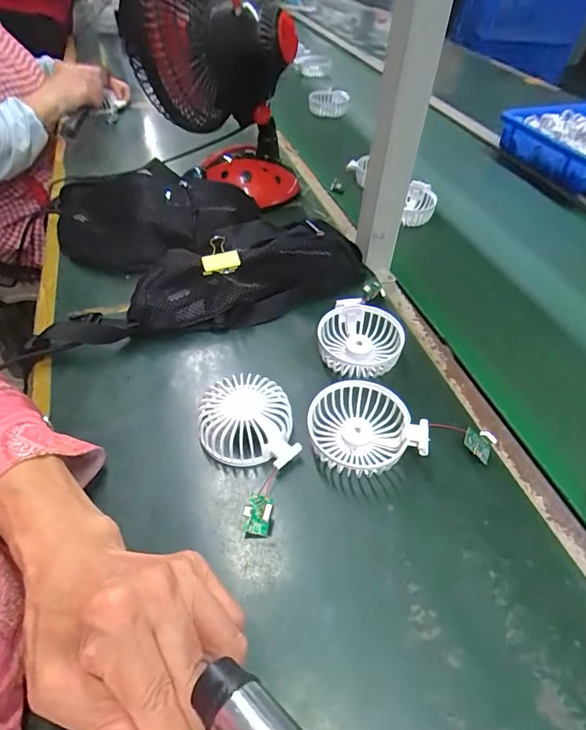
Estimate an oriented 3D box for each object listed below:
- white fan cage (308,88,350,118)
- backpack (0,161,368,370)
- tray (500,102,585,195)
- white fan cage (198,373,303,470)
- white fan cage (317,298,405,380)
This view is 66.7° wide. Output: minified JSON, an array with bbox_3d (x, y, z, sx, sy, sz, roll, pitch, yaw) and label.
[{"bbox_3d":[0.084,-0.613,1.039,0.091,0.046,0.063,9,48,7],"label":"white fan cage"},{"bbox_3d":[-0.133,-0.162,0.580,0.395,0.080,0.284,-12,49,-12],"label":"backpack"},{"bbox_3d":[0.586,-0.418,0.828,0.333,0.052,0.253,-12,49,-12],"label":"tray"},{"bbox_3d":[-0.038,0.049,0.413,0.094,0.038,0.083,8,48,7],"label":"white fan cage"},{"bbox_3d":[0.074,-0.025,0.487,0.086,0.040,0.086,1,47,-1],"label":"white fan cage"}]

